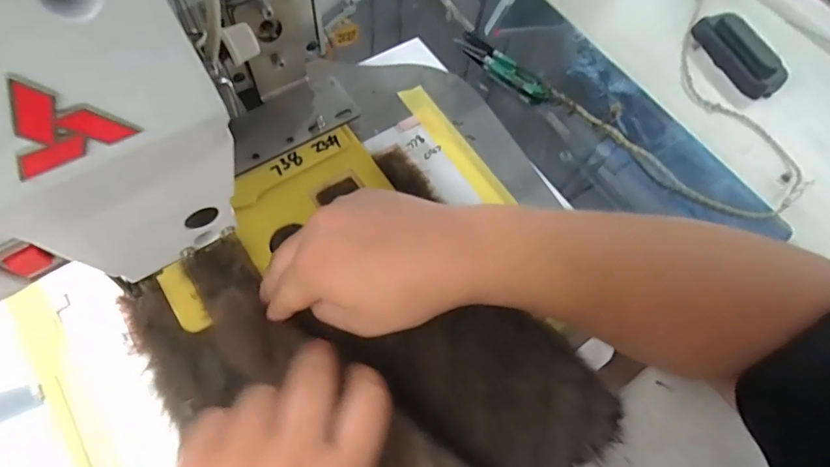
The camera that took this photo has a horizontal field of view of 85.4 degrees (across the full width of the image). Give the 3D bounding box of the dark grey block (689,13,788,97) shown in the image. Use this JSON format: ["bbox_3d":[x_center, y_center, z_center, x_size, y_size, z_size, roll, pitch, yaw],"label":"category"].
[{"bbox_3d":[0.352,-0.196,0.488,0.044,0.032,0.106,-23,69,-15],"label":"dark grey block"}]

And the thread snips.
[{"bbox_3d":[0.084,-0.163,0.441,0.105,0.008,0.026,43,68,14],"label":"thread snips"}]

